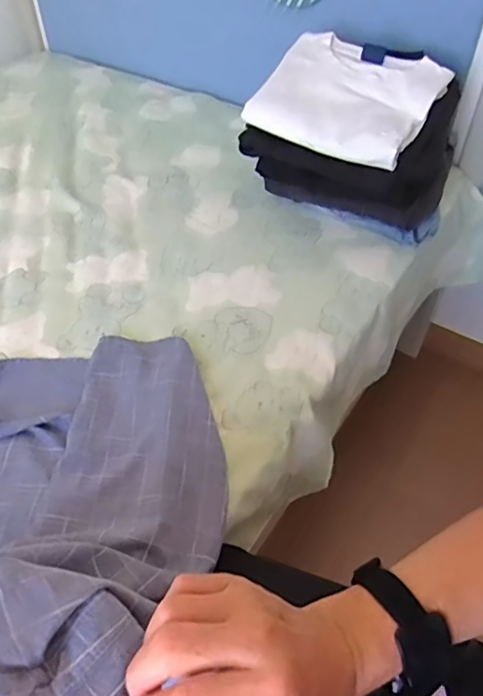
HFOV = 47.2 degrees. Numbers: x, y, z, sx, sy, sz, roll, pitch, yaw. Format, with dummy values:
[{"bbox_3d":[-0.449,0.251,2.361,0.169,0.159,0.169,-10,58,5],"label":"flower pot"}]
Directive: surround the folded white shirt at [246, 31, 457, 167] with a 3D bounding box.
[{"bbox_3d":[0.178,-0.416,0.908,0.262,0.085,0.227,22,52,19],"label":"folded white shirt"}]

